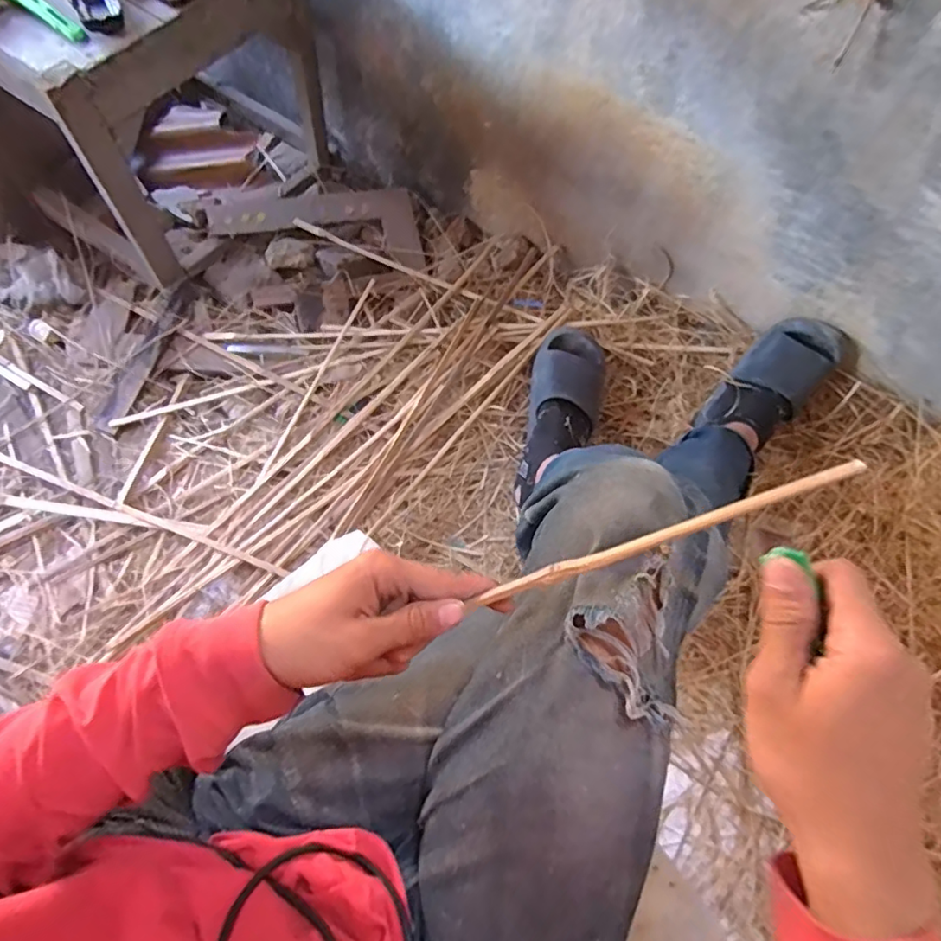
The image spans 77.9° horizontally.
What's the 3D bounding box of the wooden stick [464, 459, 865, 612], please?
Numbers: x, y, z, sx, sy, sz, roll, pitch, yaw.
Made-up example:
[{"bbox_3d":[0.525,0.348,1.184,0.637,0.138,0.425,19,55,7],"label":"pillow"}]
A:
[{"bbox_3d":[0.105,0.039,0.333,0.226,0.005,0.010,-21,67,9],"label":"wooden stick"}]

